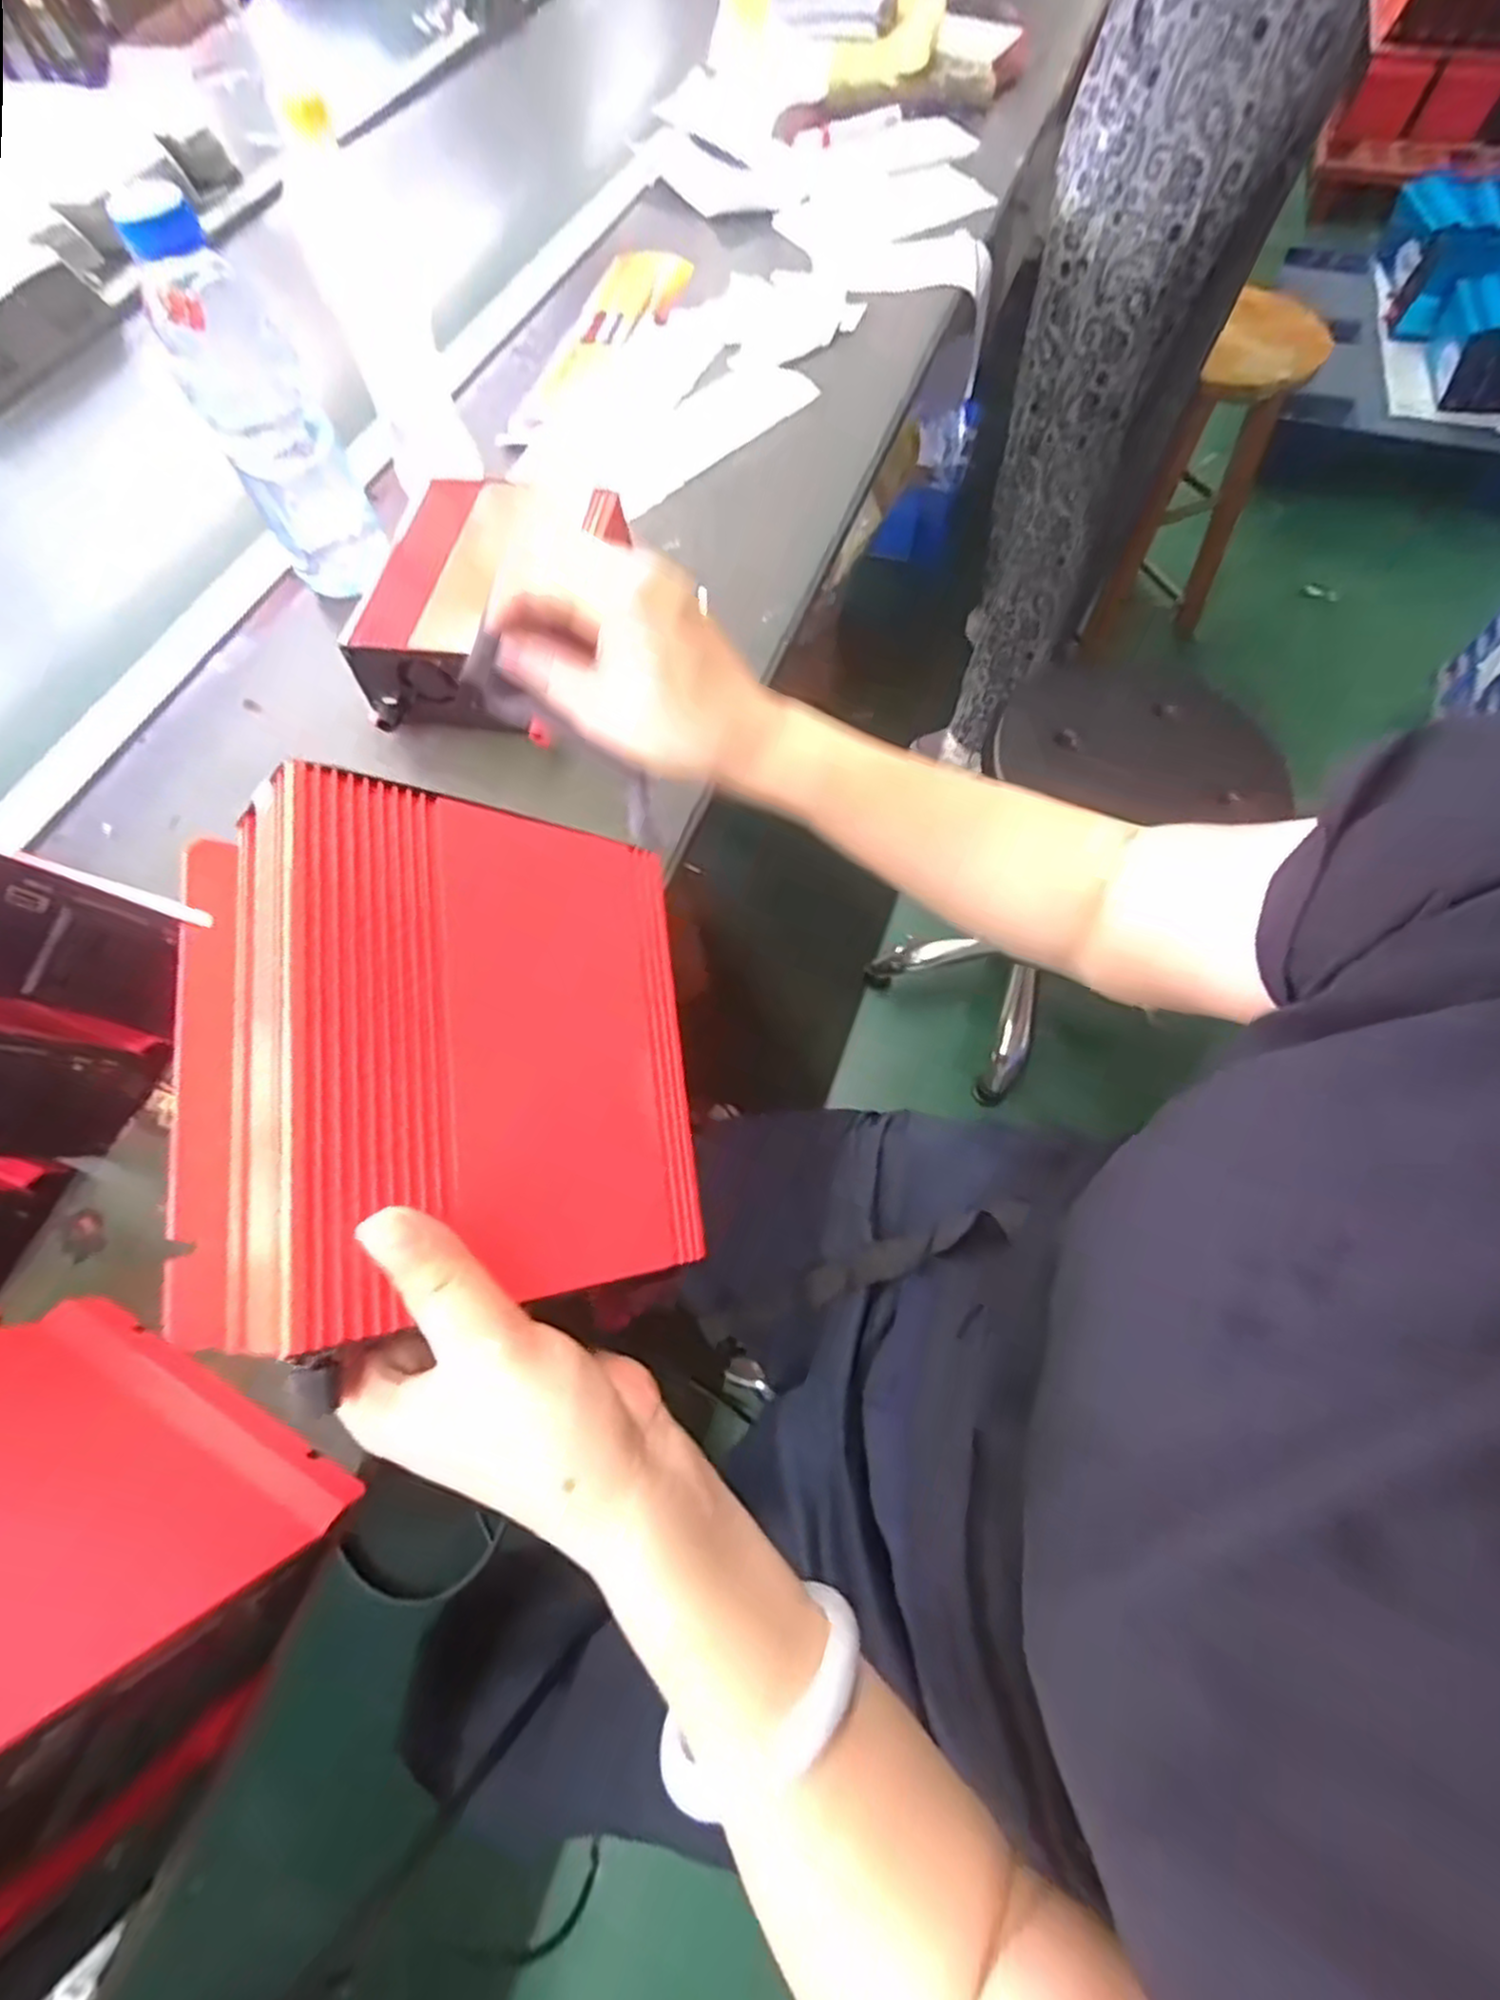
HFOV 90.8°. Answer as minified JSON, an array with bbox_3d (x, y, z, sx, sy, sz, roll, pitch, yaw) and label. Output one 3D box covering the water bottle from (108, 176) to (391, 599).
[{"bbox_3d":[-0.309,-0.370,0.477,0.069,0.203,0.057,-30,67,-11],"label":"water bottle"}]

